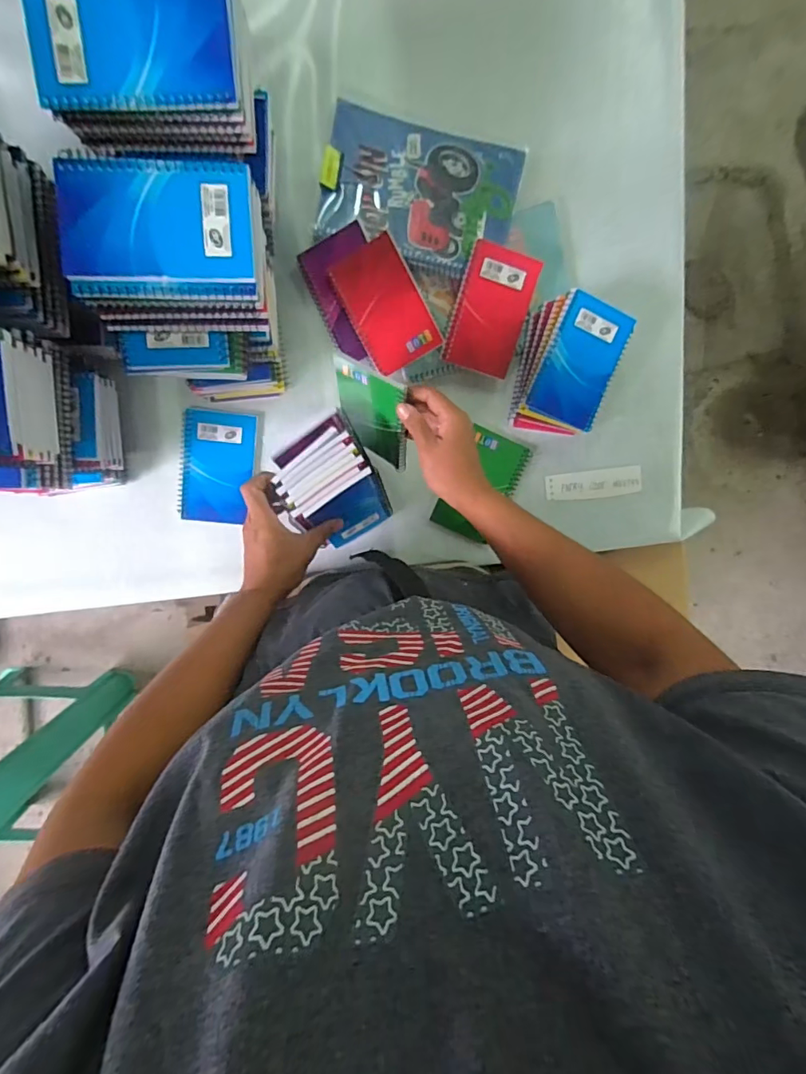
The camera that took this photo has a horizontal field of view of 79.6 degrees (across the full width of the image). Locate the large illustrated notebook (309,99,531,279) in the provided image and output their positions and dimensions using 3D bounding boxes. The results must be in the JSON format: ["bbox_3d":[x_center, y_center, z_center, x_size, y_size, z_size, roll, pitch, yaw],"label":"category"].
[{"bbox_3d":[0.020,-0.384,0.541,0.211,0.013,0.150,11,91,-5],"label":"large illustrated notebook"}]

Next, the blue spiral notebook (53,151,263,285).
[{"bbox_3d":[-0.175,-0.228,0.346,0.131,0.015,0.086,-3,99,-4],"label":"blue spiral notebook"}]

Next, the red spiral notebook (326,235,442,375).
[{"bbox_3d":[-0.019,-0.259,0.544,0.081,0.007,0.130,-26,99,13],"label":"red spiral notebook"}]

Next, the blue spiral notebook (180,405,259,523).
[{"bbox_3d":[-0.221,-0.083,0.580,0.084,0.014,0.130,7,98,-6],"label":"blue spiral notebook"}]

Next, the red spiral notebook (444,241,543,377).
[{"bbox_3d":[0.103,-0.257,0.554,0.085,0.016,0.129,15,113,-8],"label":"red spiral notebook"}]

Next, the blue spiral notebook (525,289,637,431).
[{"bbox_3d":[0.202,-0.197,0.550,0.088,0.011,0.129,18,106,-13],"label":"blue spiral notebook"}]

